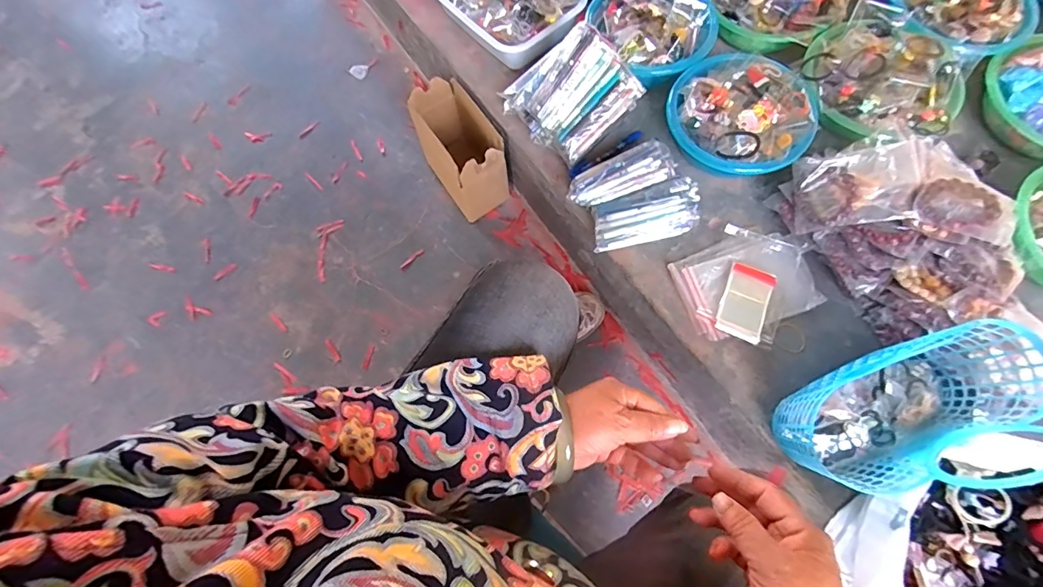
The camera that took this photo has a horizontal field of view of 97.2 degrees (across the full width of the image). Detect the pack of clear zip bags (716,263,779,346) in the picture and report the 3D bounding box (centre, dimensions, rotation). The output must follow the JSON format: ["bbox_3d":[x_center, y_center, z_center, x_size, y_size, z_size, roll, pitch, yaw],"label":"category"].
[{"bbox_3d":[0.340,0.013,0.694,0.067,0.010,0.114,23,72,11],"label":"pack of clear zip bags"}]

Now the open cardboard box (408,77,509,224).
[{"bbox_3d":[-0.122,-0.294,0.943,0.120,0.172,0.225,-32,72,-9],"label":"open cardboard box"}]

